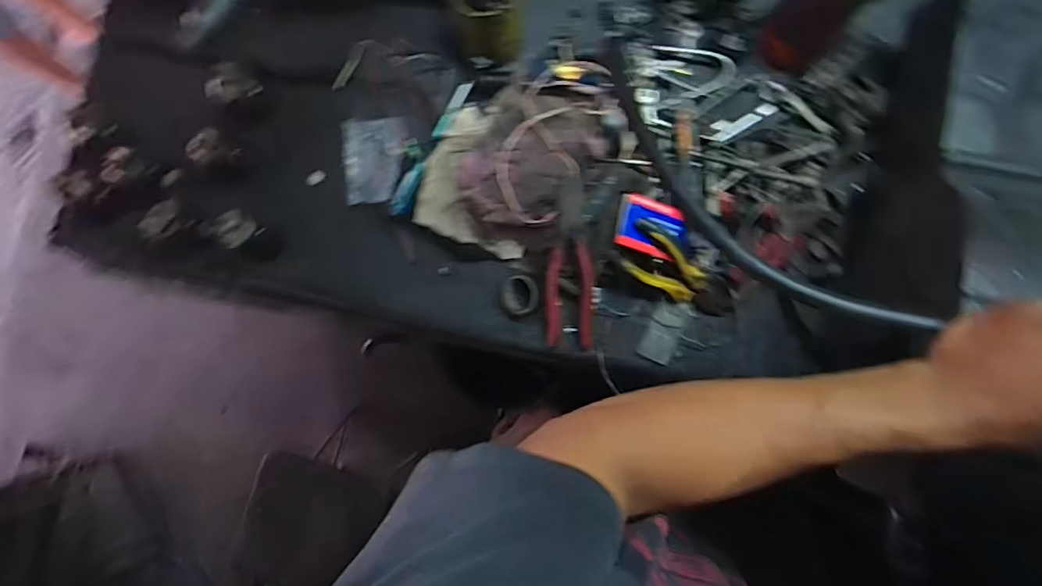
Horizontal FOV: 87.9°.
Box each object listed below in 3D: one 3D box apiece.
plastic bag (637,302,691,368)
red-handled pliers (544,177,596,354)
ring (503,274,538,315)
[{"bbox_3d":[0.169,0.046,0.638,0.036,0.008,0.073,25,87,3],"label":"plastic bag"},{"bbox_3d":[0.057,-0.031,0.622,0.055,0.029,0.194,1,104,2],"label":"red-handled pliers"},{"bbox_3d":[0.000,0.003,0.643,0.043,0.012,0.048,-21,81,24],"label":"ring"}]

